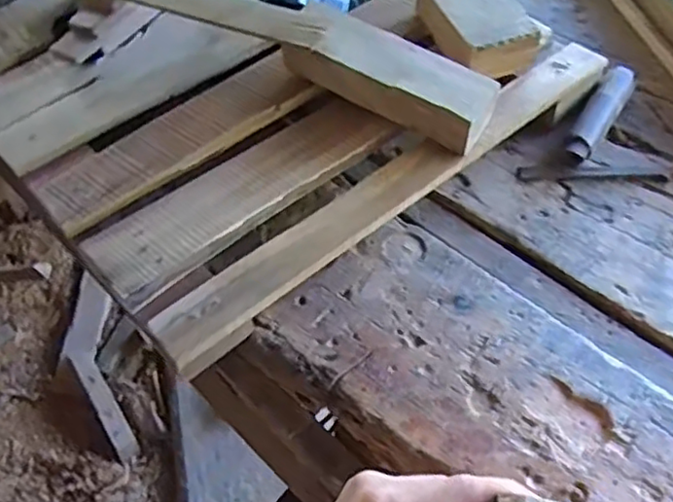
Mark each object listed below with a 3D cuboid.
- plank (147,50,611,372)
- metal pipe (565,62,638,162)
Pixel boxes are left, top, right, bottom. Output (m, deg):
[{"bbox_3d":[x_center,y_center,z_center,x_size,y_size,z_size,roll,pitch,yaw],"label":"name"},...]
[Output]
[{"bbox_3d":[0.056,-0.057,0.538,0.463,0.020,0.042,-34,57,-21],"label":"plank"},{"bbox_3d":[0.243,-0.128,0.603,0.029,0.026,0.112,28,59,23],"label":"metal pipe"}]

